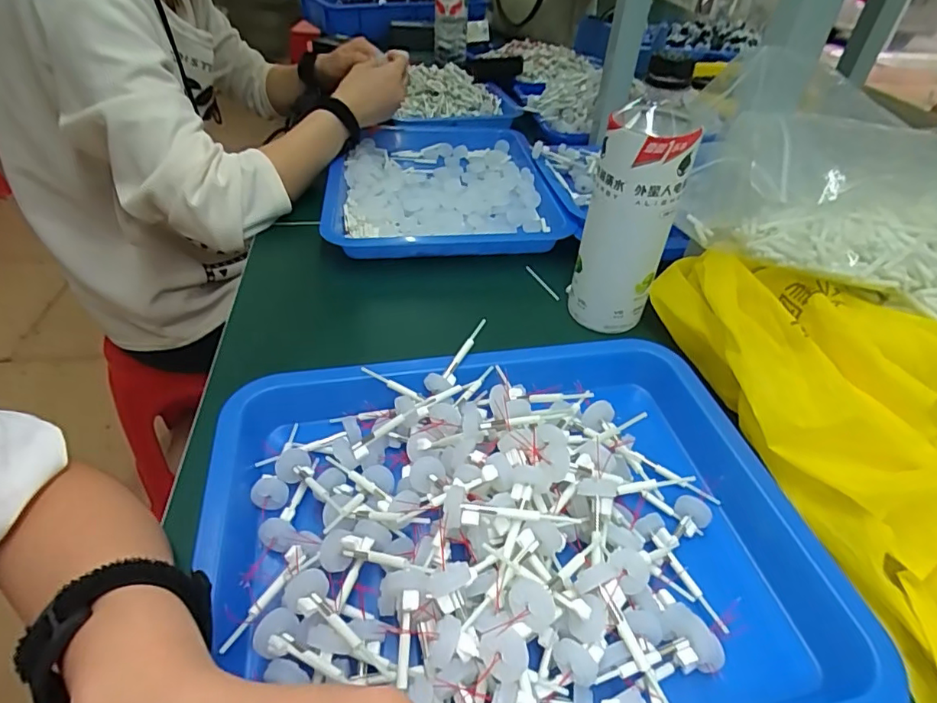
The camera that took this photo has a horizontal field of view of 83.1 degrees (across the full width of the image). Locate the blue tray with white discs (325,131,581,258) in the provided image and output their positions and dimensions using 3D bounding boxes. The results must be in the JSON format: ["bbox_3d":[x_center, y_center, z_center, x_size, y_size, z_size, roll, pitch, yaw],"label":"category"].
[{"bbox_3d":[-0.038,-0.210,0.655,0.267,0.036,0.336,-6,43,-10],"label":"blue tray with white discs"}]

